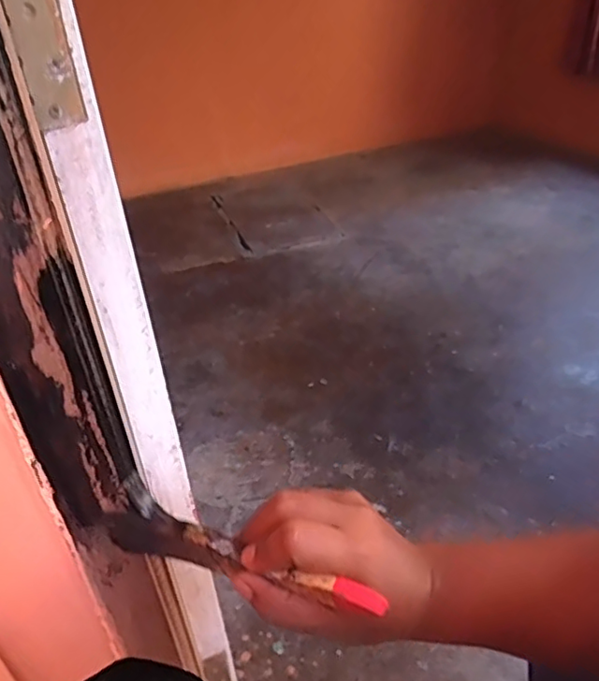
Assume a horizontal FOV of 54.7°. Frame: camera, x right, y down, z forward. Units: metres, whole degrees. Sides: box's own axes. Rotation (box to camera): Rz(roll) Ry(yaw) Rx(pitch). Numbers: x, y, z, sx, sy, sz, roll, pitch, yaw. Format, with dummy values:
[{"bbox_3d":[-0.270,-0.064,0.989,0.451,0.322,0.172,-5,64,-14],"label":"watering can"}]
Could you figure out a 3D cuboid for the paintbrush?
[{"bbox_3d":[-0.037,0.131,0.339,0.168,0.038,0.019,9,35,21],"label":"paintbrush"}]

